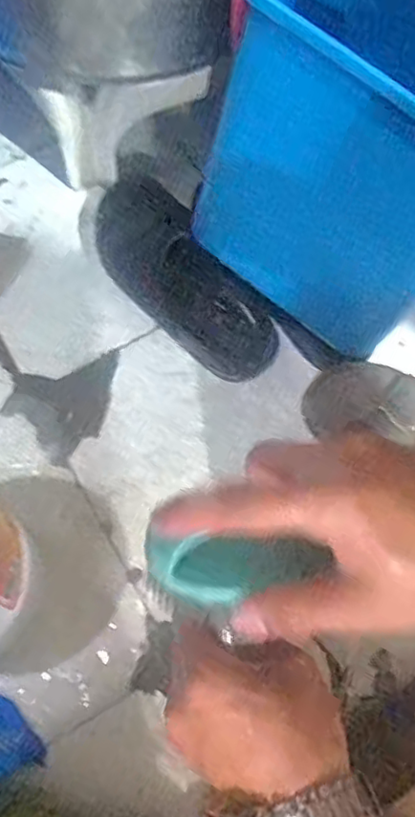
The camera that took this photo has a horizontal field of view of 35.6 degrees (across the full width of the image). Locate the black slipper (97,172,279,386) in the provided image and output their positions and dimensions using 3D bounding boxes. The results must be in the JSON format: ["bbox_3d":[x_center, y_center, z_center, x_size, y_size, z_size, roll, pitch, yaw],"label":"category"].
[{"bbox_3d":[-0.035,-0.145,0.698,0.107,0.046,0.281,-36,71,-14],"label":"black slipper"}]

